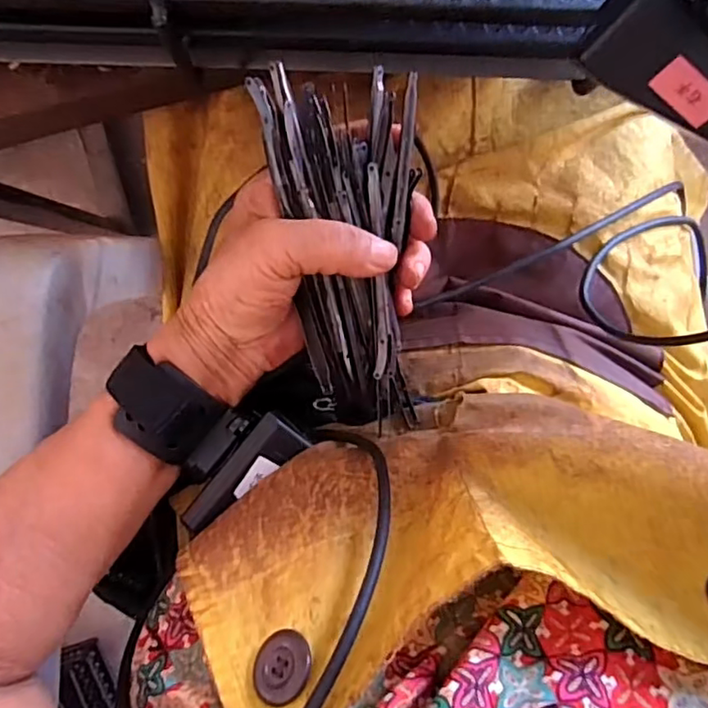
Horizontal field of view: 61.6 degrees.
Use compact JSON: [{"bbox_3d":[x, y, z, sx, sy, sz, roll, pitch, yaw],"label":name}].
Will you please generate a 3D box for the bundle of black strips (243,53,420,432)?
[{"bbox_3d":[0.000,-0.042,0.278,0.065,0.035,0.162,-7,109,-1],"label":"bundle of black strips"}]

